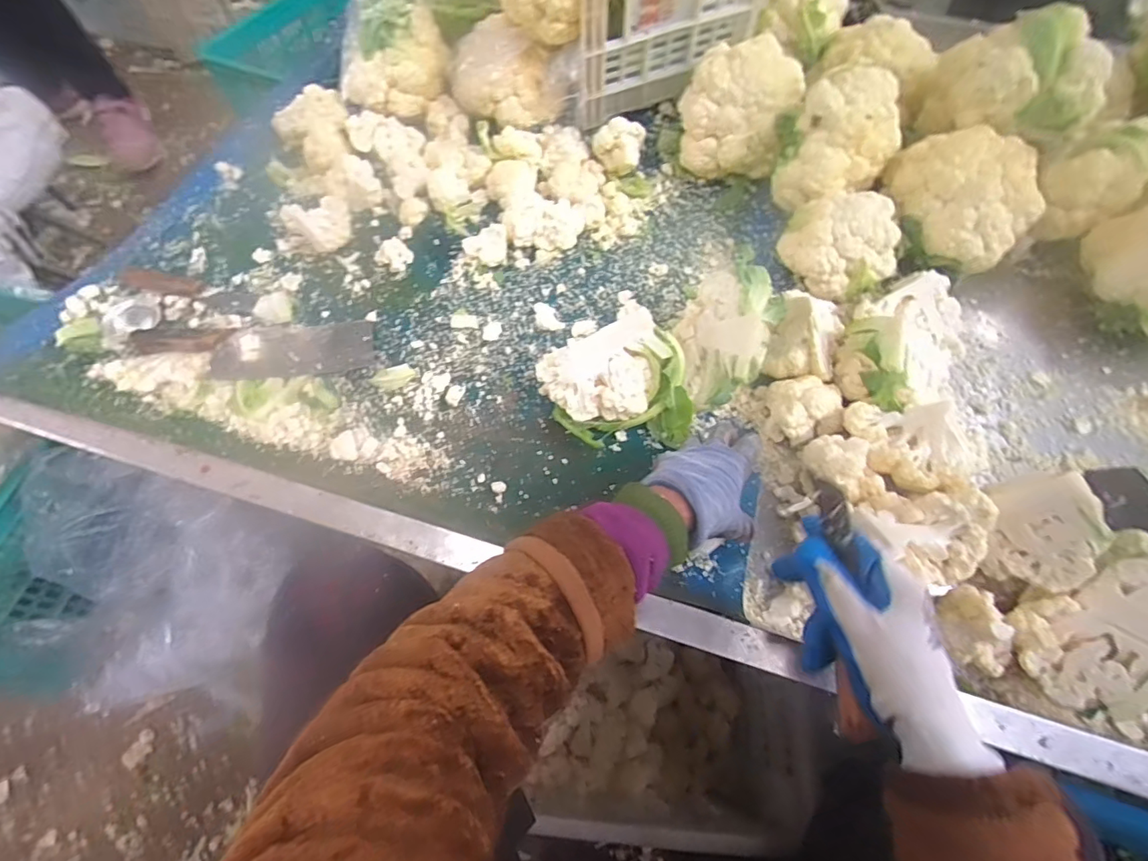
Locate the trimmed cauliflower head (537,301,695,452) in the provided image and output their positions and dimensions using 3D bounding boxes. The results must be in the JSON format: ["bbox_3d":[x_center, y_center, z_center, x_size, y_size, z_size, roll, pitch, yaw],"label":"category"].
[{"bbox_3d":[0.042,-0.049,0.547,0.155,0.092,0.105,-6,62,-3],"label":"trimmed cauliflower head"}]

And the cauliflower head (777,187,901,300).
[{"bbox_3d":[0.328,-0.235,0.646,0.110,0.085,0.105,0,62,0],"label":"cauliflower head"}]

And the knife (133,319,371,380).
[{"bbox_3d":[-0.366,-0.090,0.602,0.261,0.018,0.077,-4,62,-2],"label":"knife"}]

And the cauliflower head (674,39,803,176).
[{"bbox_3d":[0.233,-0.451,0.749,0.152,0.136,0.162,22,64,11],"label":"cauliflower head"}]

